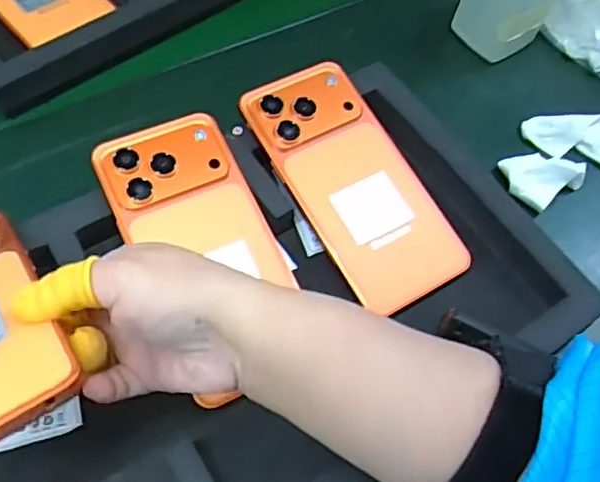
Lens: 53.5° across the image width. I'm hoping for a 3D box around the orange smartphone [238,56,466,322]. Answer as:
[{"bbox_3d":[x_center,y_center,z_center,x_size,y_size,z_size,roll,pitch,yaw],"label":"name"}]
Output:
[{"bbox_3d":[0.033,-0.037,0.364,0.074,0.012,0.159,-27,76,-20],"label":"orange smartphone"}]

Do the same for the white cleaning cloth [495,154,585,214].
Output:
[{"bbox_3d":[0.160,-0.046,0.401,0.041,0.025,0.044,-25,63,-24],"label":"white cleaning cloth"}]

